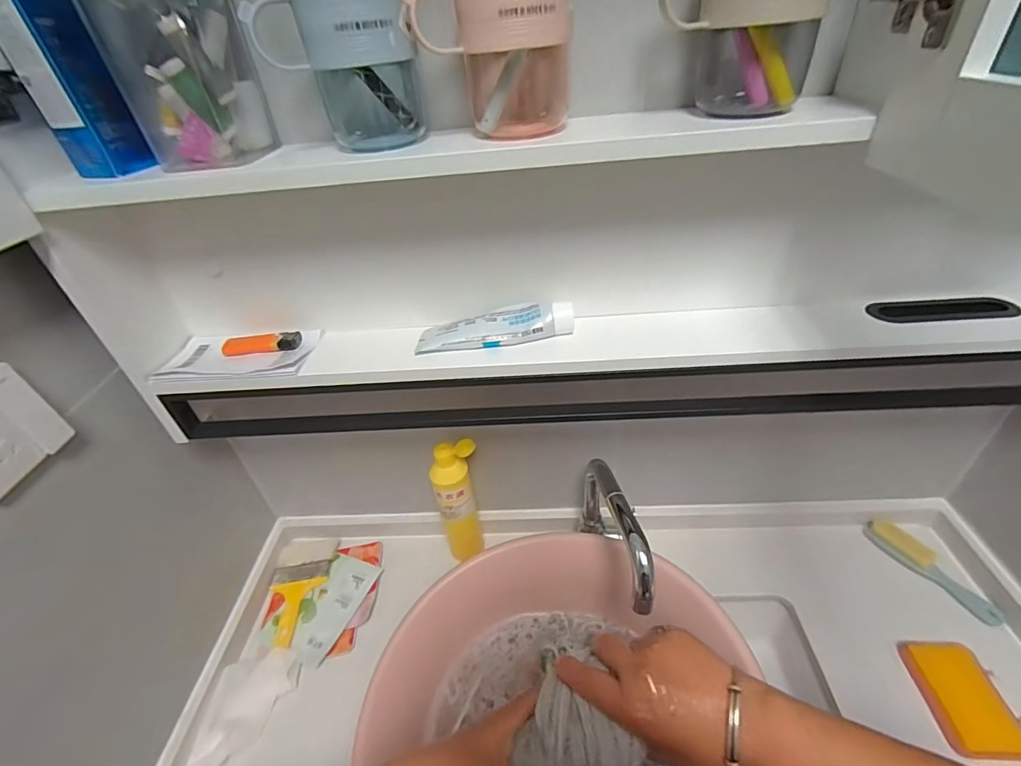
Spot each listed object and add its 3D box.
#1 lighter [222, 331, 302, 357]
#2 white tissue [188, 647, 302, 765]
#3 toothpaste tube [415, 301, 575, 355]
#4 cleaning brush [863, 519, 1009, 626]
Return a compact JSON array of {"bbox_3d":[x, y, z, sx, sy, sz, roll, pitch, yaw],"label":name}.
[{"bbox_3d":[-0.278,-0.043,0.523,0.082,0.014,0.023,-9,38,-4],"label":"lighter"},{"bbox_3d":[-0.331,0.419,0.589,0.096,0.024,0.150,-6,38,0],"label":"white tissue"},{"bbox_3d":[-0.018,-0.061,0.494,0.161,0.029,0.043,-7,38,-1],"label":"toothpaste tube"},{"bbox_3d":[0.597,0.258,0.665,0.039,0.028,0.170,-23,41,-20],"label":"cleaning brush"}]

